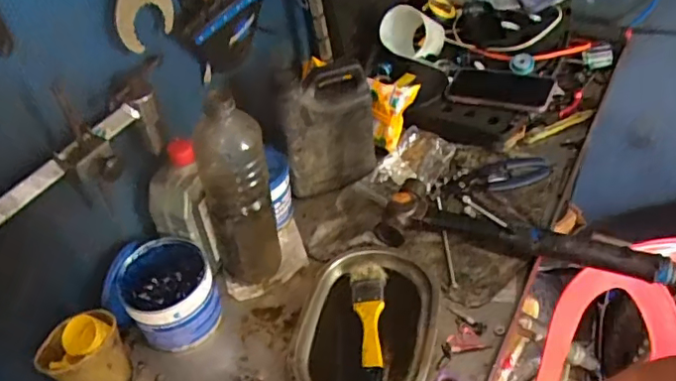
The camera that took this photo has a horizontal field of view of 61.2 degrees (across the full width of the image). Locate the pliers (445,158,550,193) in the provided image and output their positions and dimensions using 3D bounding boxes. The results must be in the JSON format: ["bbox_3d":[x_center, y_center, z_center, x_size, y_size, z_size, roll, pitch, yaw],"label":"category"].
[{"bbox_3d":[0.232,-0.018,0.826,0.150,0.021,0.057,-17,46,-9],"label":"pliers"}]

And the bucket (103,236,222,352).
[{"bbox_3d":[-0.208,0.121,0.675,0.114,0.089,0.115,-4,45,4],"label":"bucket"}]

